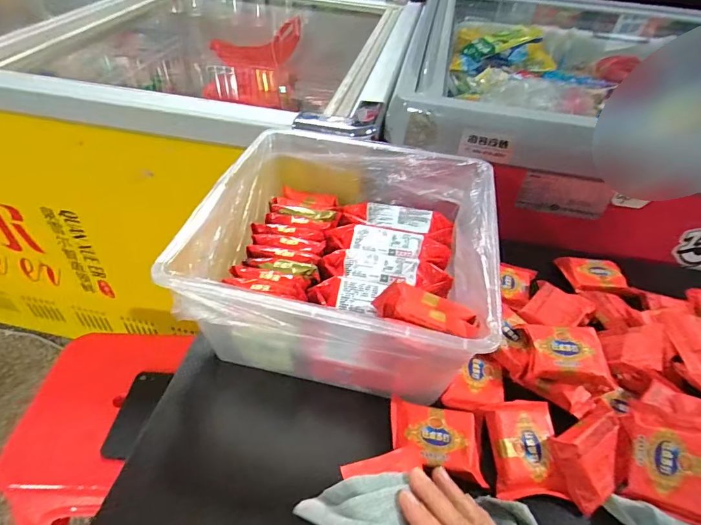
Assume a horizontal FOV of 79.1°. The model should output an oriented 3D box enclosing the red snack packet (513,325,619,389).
[{"bbox_3d":[0.224,0.093,0.439,0.074,0.019,0.064,4,44,-2],"label":"red snack packet"}]

